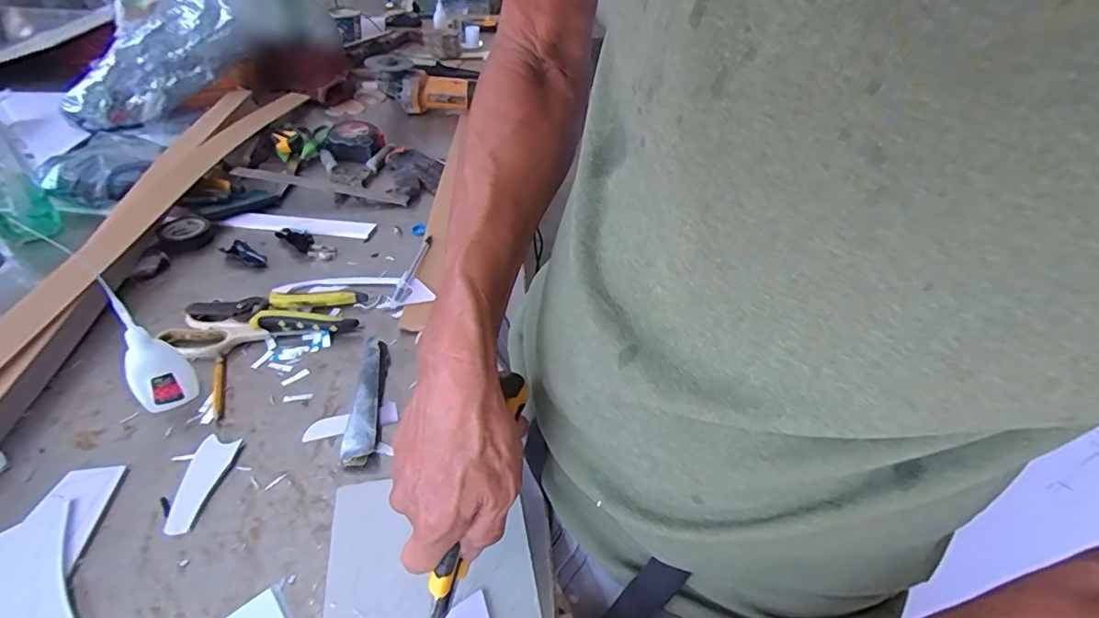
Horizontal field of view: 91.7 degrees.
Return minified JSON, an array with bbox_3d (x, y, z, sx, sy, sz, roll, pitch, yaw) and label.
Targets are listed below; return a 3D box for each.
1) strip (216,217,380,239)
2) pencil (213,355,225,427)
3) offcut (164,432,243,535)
[{"bbox_3d":[-0.331,-0.113,0.708,0.189,0.004,0.038,5,42,0],"label":"strip"},{"bbox_3d":[-0.301,0.072,0.485,0.009,0.005,0.089,-16,43,-19],"label":"pencil"},{"bbox_3d":[-0.273,0.134,0.413,0.030,0.006,0.079,5,40,4],"label":"offcut"}]

